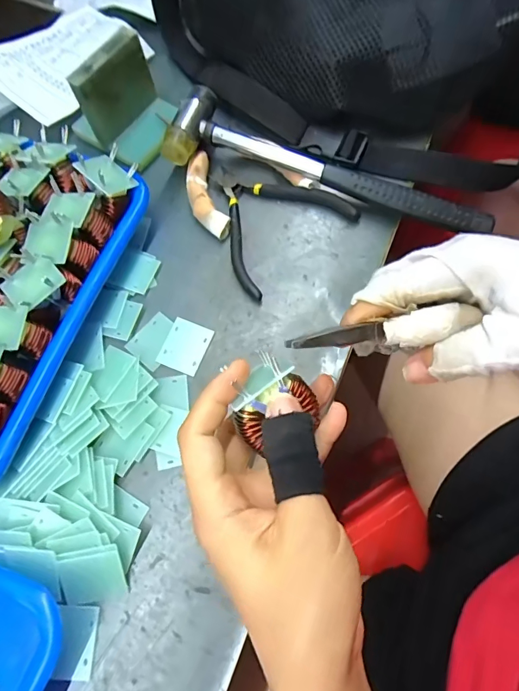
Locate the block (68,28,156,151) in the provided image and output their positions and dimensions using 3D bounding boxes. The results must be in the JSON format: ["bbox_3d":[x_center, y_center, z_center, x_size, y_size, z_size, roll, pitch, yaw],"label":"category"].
[{"bbox_3d":[-0.112,-0.200,0.332,0.016,0.057,0.064,35,76,12],"label":"block"}]

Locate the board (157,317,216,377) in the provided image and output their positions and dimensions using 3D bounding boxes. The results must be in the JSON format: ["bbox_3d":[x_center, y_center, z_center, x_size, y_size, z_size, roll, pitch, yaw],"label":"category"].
[{"bbox_3d":[-0.051,0.000,0.290,0.029,0.004,0.035,20,73,8],"label":"board"}]

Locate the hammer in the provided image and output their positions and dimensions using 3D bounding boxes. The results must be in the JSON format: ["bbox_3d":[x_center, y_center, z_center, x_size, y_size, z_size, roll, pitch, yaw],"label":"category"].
[{"bbox_3d":[0.052,-0.137,0.316,0.239,0.032,0.056,15,72,7],"label":"hammer"}]

